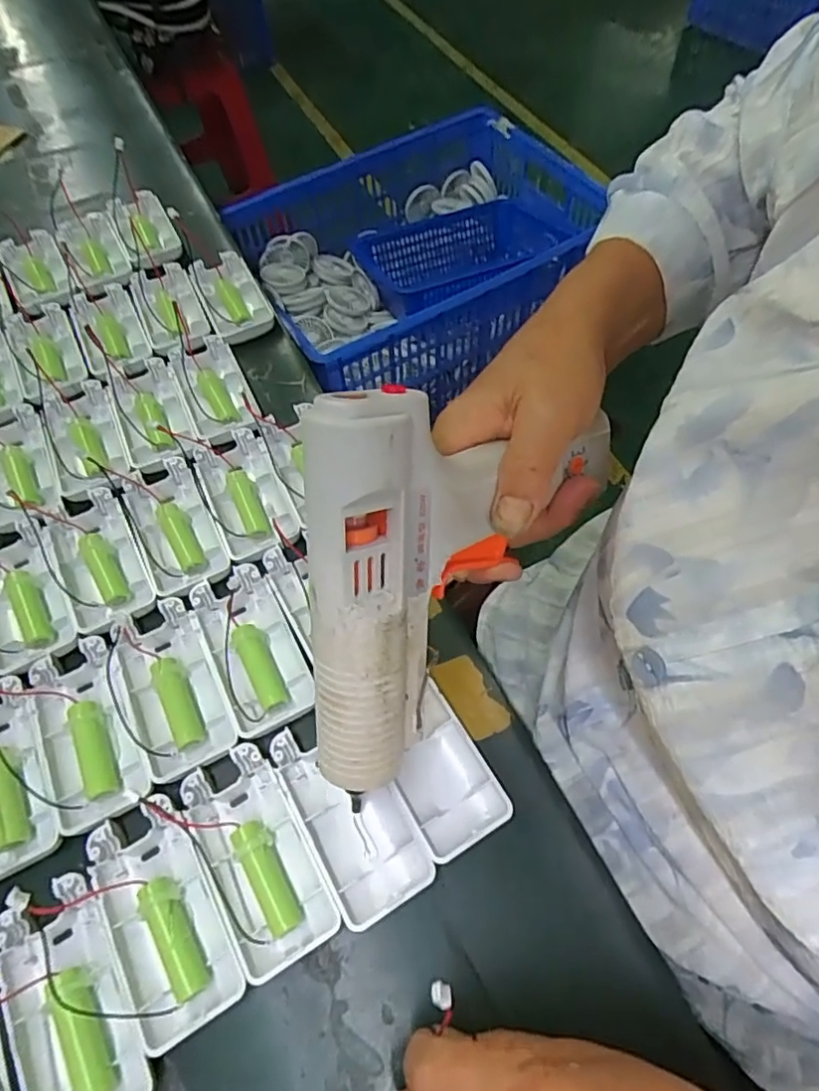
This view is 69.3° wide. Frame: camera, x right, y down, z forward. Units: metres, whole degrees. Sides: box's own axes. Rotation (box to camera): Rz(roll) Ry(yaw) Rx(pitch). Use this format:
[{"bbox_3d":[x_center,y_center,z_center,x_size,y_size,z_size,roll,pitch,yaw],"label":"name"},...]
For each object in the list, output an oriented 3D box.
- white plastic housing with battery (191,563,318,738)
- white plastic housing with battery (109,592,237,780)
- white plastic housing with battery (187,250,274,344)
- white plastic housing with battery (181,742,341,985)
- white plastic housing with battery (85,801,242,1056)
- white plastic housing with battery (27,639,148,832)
[{"bbox_3d":[-0.087,0.056,0.328,0.044,0.016,0.092,-26,63,-12],"label":"white plastic housing with battery"},{"bbox_3d":[-0.127,0.075,0.317,0.045,0.017,0.091,-25,63,-12],"label":"white plastic housing with battery"},{"bbox_3d":[-0.138,-0.193,0.459,0.043,0.014,0.086,-24,63,-11],"label":"white plastic housing with battery"},{"bbox_3d":[-0.072,0.145,0.280,0.044,0.017,0.092,-29,64,-13],"label":"white plastic housing with battery"},{"bbox_3d":[-0.111,0.167,0.269,0.042,0.018,0.092,-29,63,-13],"label":"white plastic housing with battery"},{"bbox_3d":[-0.166,0.095,0.306,0.042,0.016,0.091,-27,63,-12],"label":"white plastic housing with battery"}]

